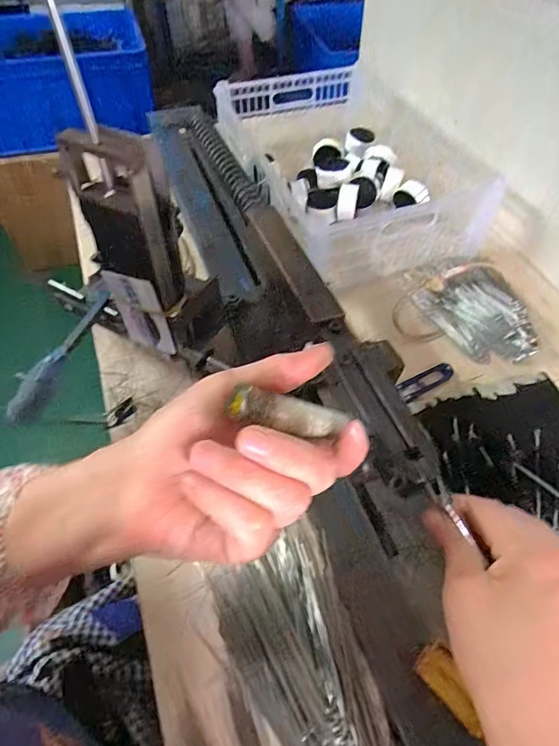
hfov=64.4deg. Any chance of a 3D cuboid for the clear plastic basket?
[{"bbox_3d":[0.102,-0.315,0.681,0.285,0.109,0.389,-19,56,-14],"label":"clear plastic basket"}]

